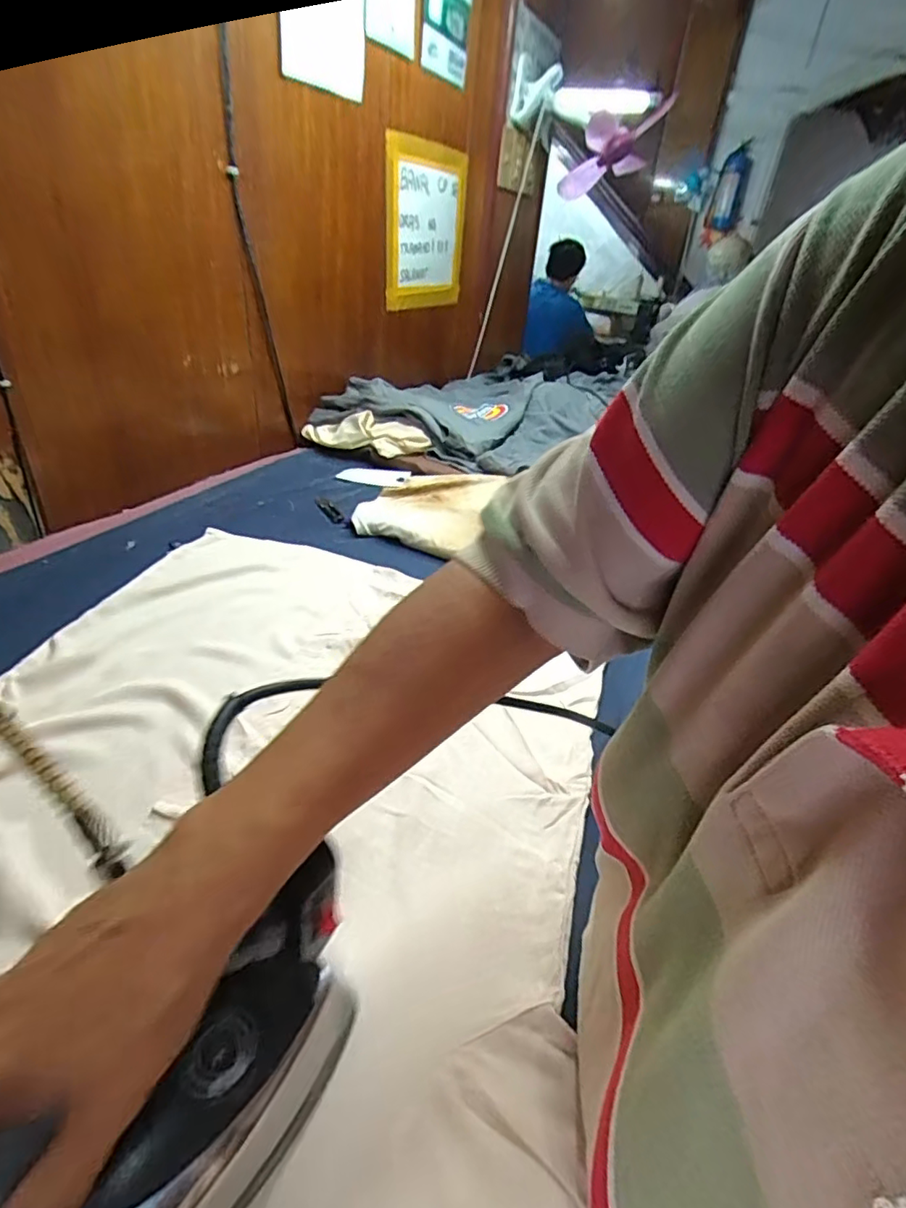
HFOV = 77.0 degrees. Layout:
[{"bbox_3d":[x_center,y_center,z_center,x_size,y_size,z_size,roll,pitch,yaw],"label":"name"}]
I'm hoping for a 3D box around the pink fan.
[{"bbox_3d":[0.402,-1.116,1.404,0.275,0.238,0.069,-32,81,-7],"label":"pink fan"}]

